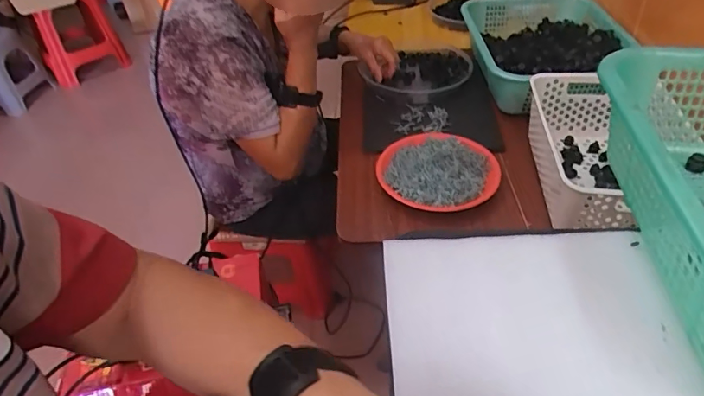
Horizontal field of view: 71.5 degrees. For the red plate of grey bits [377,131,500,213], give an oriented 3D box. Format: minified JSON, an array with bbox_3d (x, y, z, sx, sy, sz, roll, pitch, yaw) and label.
[{"bbox_3d":[0.138,-0.052,0.798,0.184,0.026,0.181,-3,42,3],"label":"red plate of grey bits"}]

